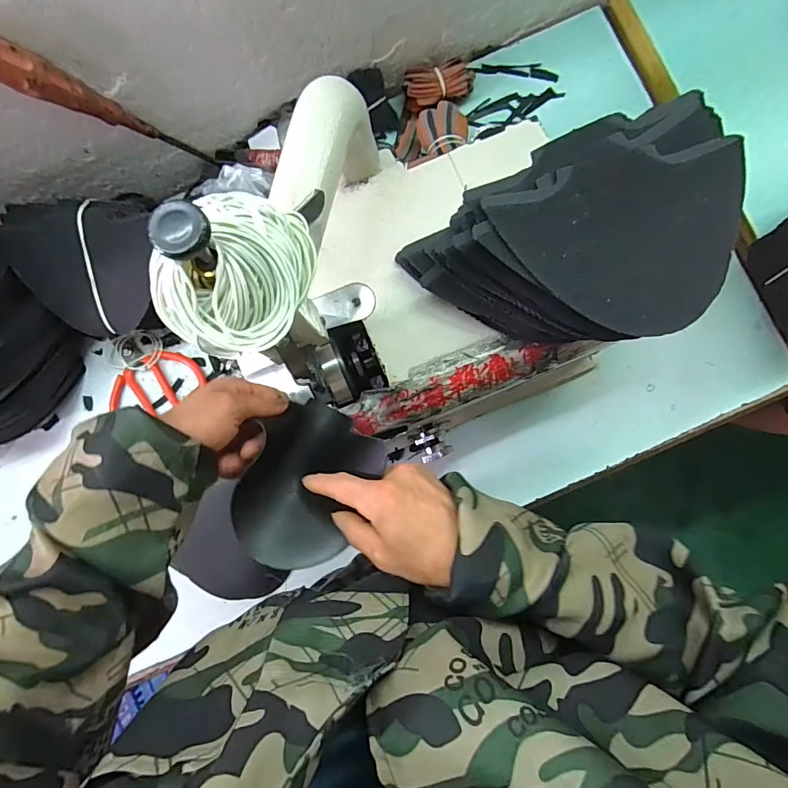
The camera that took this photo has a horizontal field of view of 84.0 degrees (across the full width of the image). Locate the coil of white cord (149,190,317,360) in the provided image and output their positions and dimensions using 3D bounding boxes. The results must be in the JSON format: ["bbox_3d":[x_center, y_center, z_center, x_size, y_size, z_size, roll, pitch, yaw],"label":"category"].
[{"bbox_3d":[-0.072,-0.060,0.212,0.061,0.043,0.079,31,89,-35],"label":"coil of white cord"}]

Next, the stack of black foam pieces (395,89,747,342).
[{"bbox_3d":[0.150,-0.111,0.341,0.233,0.062,0.154,-28,83,0],"label":"stack of black foam pieces"}]

